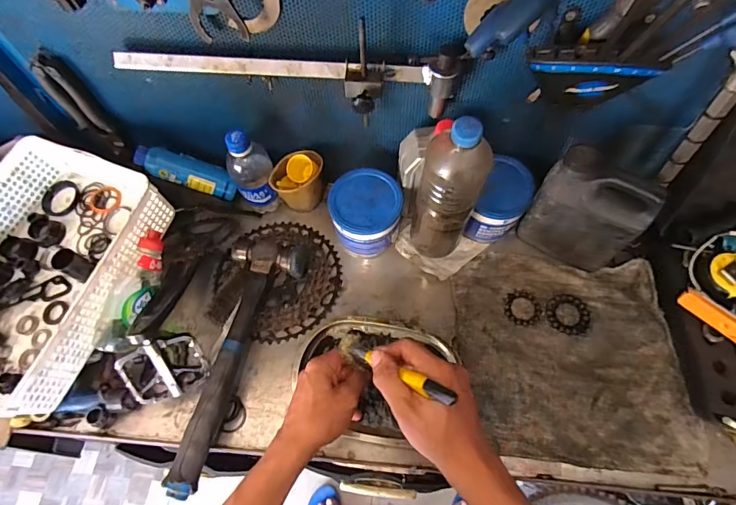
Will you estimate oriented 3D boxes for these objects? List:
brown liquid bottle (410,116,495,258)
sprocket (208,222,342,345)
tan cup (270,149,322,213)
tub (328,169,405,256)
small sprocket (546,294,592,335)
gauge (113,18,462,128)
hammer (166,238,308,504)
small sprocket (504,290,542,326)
[{"bbox_3d":[0.102,-0.067,0.556,0.073,0.271,0.061,22,67,13],"label":"brown liquid bottle"},{"bbox_3d":[-0.140,0.033,0.658,0.191,0.036,0.195,-1,64,2],"label":"sprocket"},{"bbox_3d":[-0.105,-0.104,0.683,0.054,0.106,0.076,34,70,18],"label":"tan cup"},{"bbox_3d":[-0.002,-0.055,0.651,0.099,0.107,0.097,-1,64,2],"label":"tub"},{"bbox_3d":[0.289,0.088,0.624,0.060,0.007,0.057,-1,64,2],"label":"small sprocket"},{"bbox_3d":[-0.090,-0.214,0.515,0.388,0.096,0.080,9,65,7],"label":"gauge"},{"bbox_3d":[-0.177,0.134,0.603,0.117,0.051,0.363,8,65,7],"label":"hammer"},{"bbox_3d":[0.226,0.080,0.634,0.053,0.005,0.054,5,64,6],"label":"small sprocket"}]

